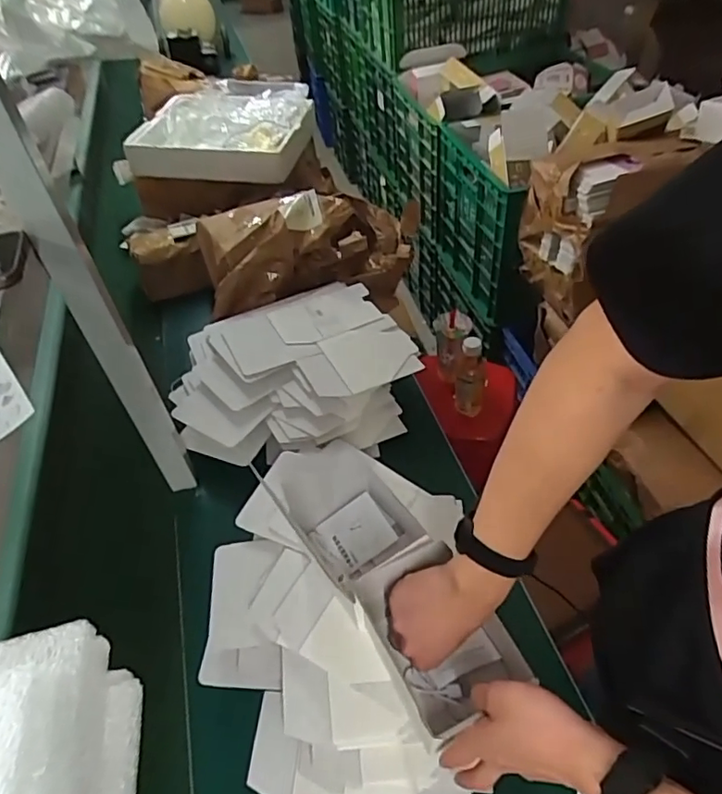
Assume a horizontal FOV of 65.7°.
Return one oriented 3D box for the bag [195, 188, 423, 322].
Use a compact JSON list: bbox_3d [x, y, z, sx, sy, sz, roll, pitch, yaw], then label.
[{"bbox_3d":[-0.107,-0.307,1.135,0.418,0.175,0.257,-15,46,-8],"label":"bag"}]

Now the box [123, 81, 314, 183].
[{"bbox_3d":[-0.319,-0.671,1.387,0.414,0.122,0.371,3,46,9],"label":"box"}]

